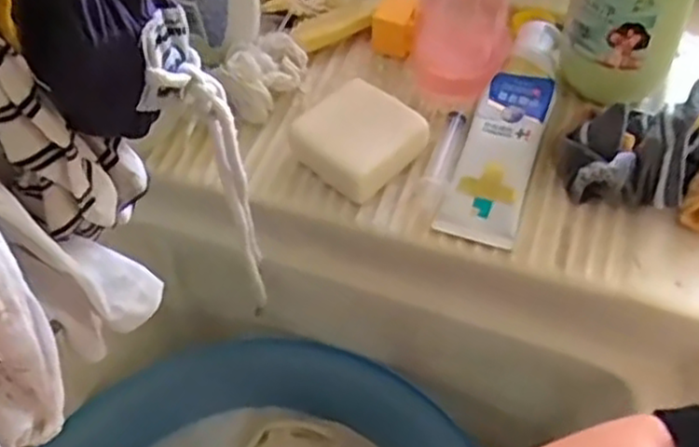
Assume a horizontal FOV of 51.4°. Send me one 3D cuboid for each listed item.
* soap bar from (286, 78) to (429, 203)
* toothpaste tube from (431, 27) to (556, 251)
[{"bbox_3d":[0.006,-0.054,0.459,0.066,0.027,0.069,-40,66,-22],"label":"soap bar"},{"bbox_3d":[0.100,-0.062,0.454,0.045,0.029,0.157,18,60,11],"label":"toothpaste tube"}]

